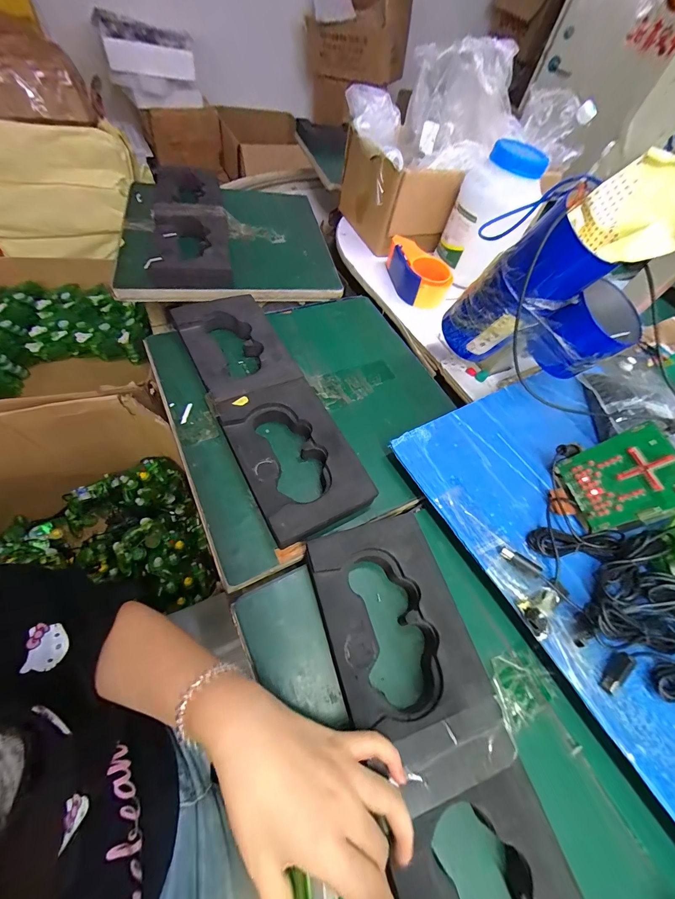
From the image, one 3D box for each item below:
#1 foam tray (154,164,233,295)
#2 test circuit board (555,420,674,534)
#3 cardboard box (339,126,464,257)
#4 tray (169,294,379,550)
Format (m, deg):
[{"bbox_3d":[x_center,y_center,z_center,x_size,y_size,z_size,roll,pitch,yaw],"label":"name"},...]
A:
[{"bbox_3d":[-0.301,-0.465,0.674,0.137,0.045,0.389,-11,62,-10],"label":"foam tray"},{"bbox_3d":[0.312,0.034,0.363,0.006,0.103,0.092,7,56,-33],"label":"test circuit board"},{"bbox_3d":[0.114,-0.545,0.707,0.137,0.150,0.237,-22,64,-15],"label":"cardboard box"},{"bbox_3d":[-0.107,-0.072,0.463,0.126,0.048,0.410,-24,65,-16],"label":"tray"}]

